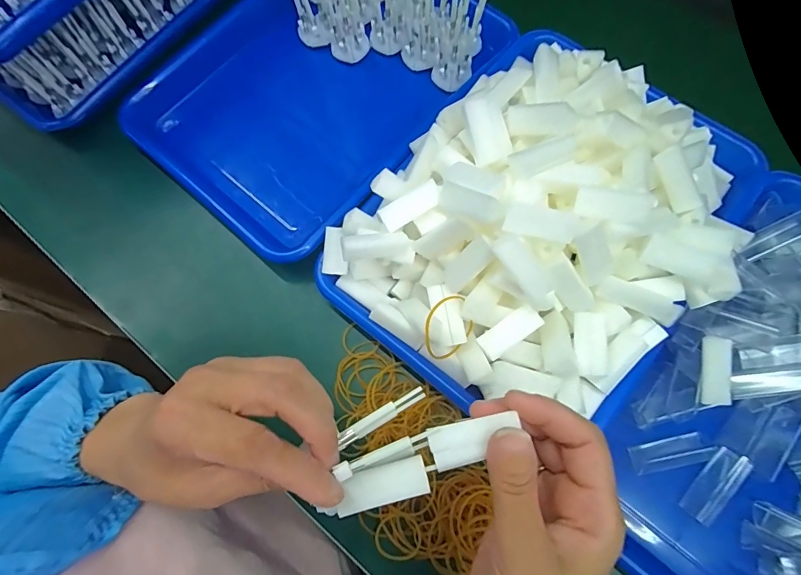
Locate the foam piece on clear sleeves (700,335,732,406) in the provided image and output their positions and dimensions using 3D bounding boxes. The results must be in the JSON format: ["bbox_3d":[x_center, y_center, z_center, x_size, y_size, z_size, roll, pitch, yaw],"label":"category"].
[{"bbox_3d":[0.220,0.058,0.289,0.020,0.004,0.046,4,86,3],"label":"foam piece on clear sleeves"}]

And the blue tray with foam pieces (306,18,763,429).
[{"bbox_3d":[0.109,-0.050,0.313,0.288,0.090,0.236,-43,75,-11],"label":"blue tray with foam pieces"}]

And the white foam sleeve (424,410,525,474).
[{"bbox_3d":[0.036,0.075,0.203,0.043,0.009,0.020,-14,72,-3],"label":"white foam sleeve"}]

